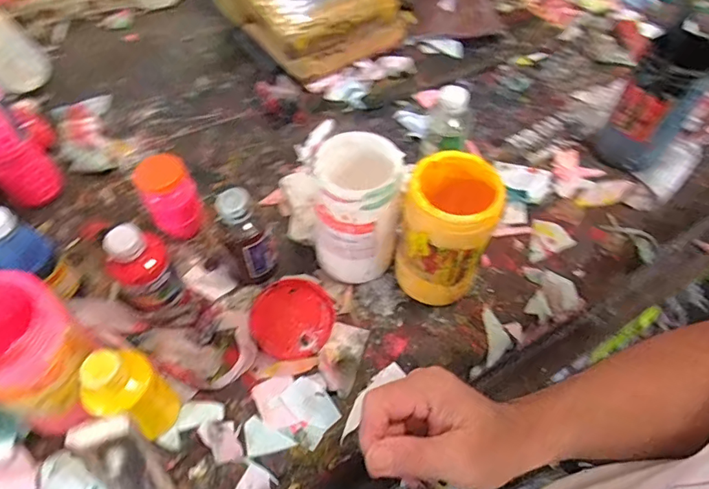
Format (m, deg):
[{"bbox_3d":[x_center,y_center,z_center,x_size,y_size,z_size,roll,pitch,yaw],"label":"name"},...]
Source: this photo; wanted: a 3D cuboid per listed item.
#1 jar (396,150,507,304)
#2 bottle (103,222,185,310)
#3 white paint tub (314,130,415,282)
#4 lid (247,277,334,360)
[{"bbox_3d":[0.100,-0.012,0.556,0.099,0.175,0.099,1,56,-1],"label":"jar"},{"bbox_3d":[-0.226,0.025,0.533,0.058,0.099,0.059,0,56,0],"label":"bottle"},{"bbox_3d":[0.003,-0.038,0.562,0.091,0.169,0.100,0,56,0],"label":"white paint tub"},{"bbox_3d":[-0.072,0.085,0.579,0.093,0.006,0.095,0,56,0],"label":"lid"}]

